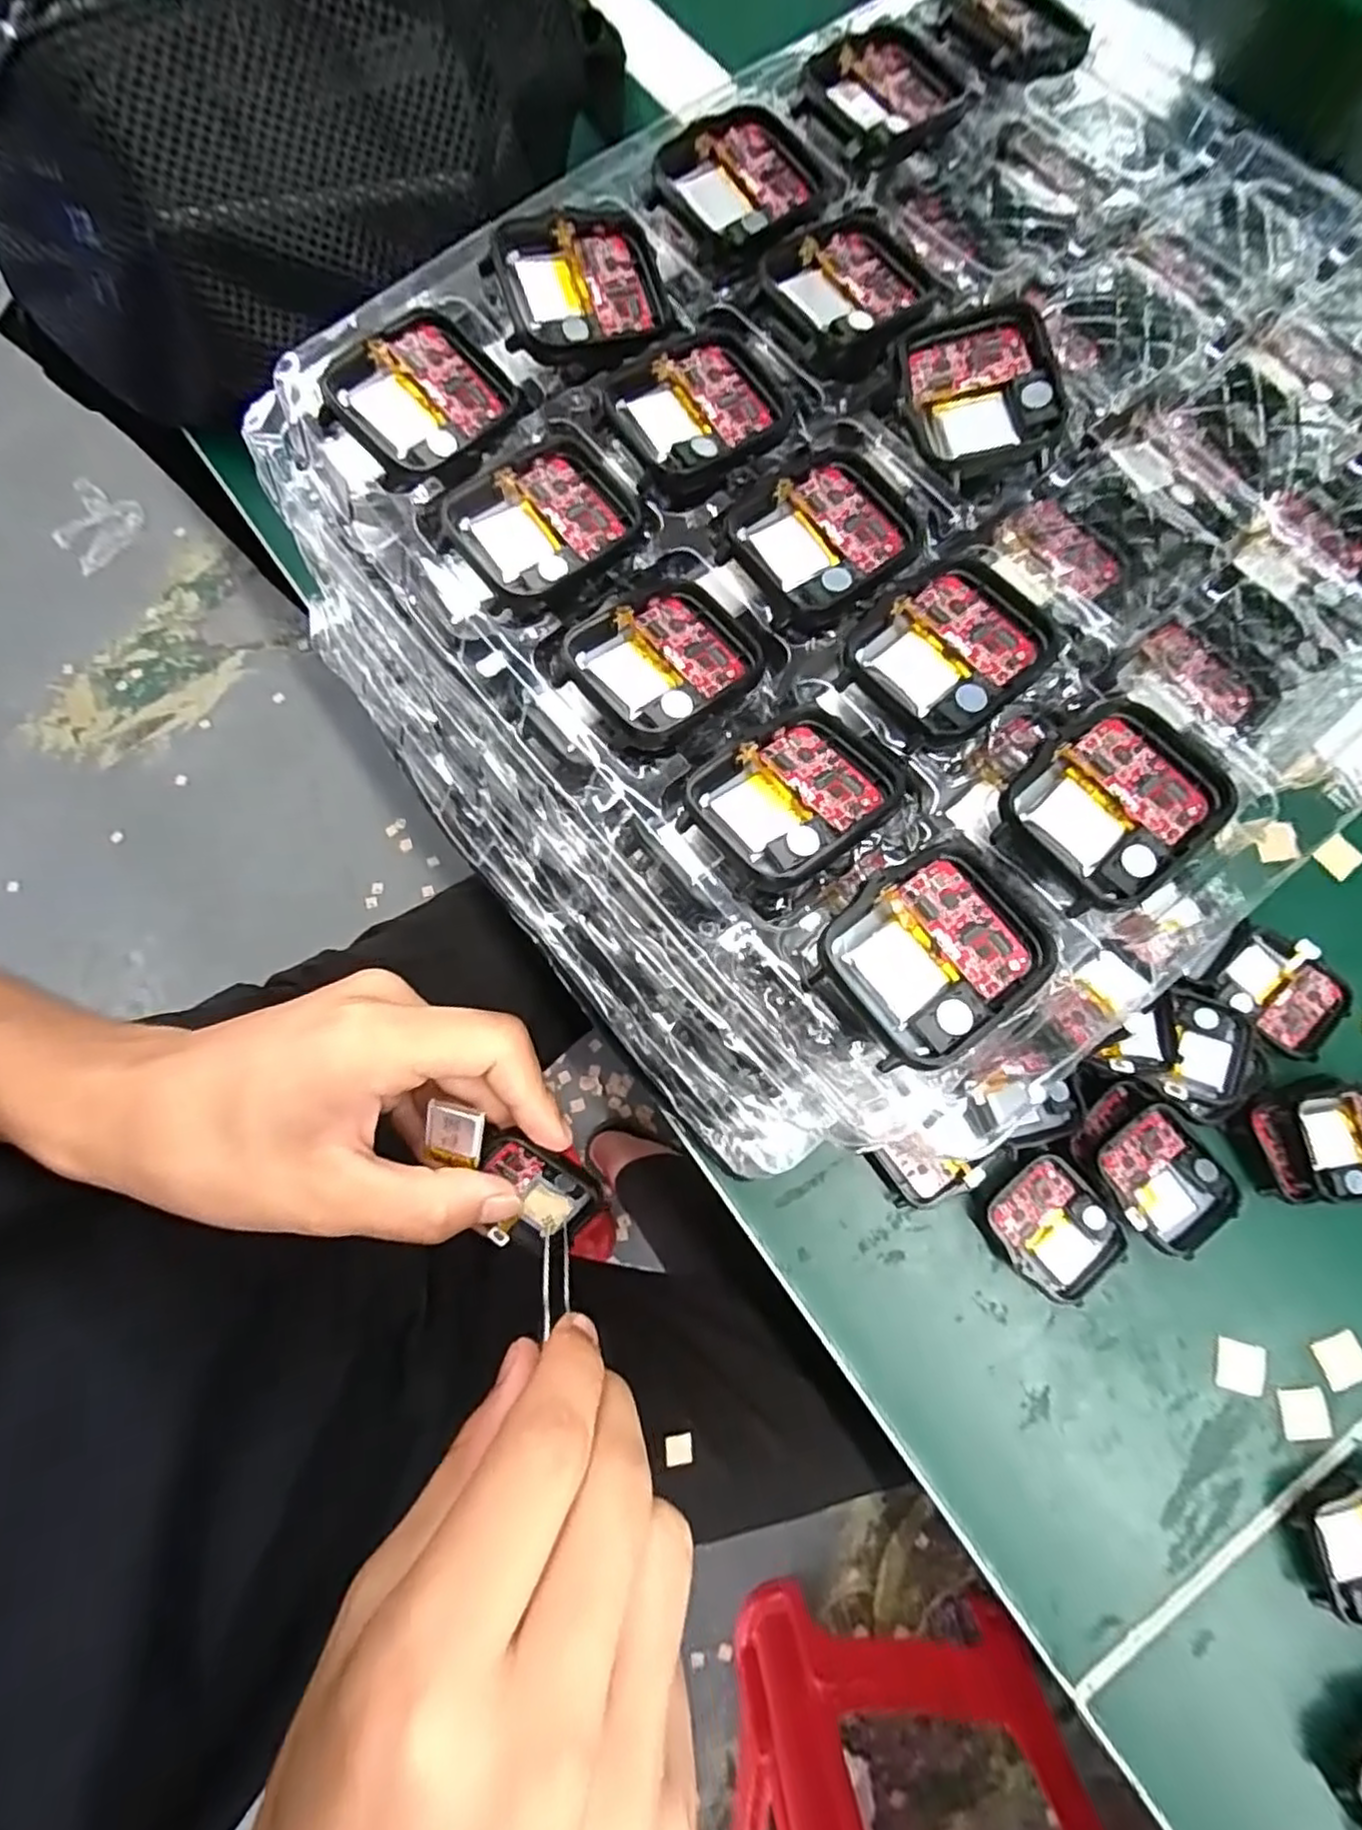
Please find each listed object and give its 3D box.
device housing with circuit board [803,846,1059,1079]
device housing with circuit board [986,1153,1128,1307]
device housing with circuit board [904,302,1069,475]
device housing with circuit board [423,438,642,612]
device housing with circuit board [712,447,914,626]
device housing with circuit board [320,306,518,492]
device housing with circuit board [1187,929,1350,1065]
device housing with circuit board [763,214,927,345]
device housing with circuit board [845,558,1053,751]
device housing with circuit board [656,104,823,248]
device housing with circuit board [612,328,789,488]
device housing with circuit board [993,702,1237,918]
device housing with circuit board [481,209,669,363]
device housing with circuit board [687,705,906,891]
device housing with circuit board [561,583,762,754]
[{"bbox_3d":[0.054,0.009,0.149,0.046,0.007,0.038,-38,80,-6],"label":"device housing with circuit board"},{"bbox_3d":[0.132,0.111,0.246,0.038,0.009,0.041,-38,80,-6],"label":"device housing with circuit board"},{"bbox_3d":[0.079,-0.136,0.184,0.036,0.012,0.044,-7,78,0],"label":"device housing with circuit board"},{"bbox_3d":[-0.035,-0.099,0.177,0.048,0.007,0.038,-35,80,-6],"label":"device housing with circuit board"},{"bbox_3d":[0.036,-0.095,0.176,0.044,0.005,0.039,-34,80,-6],"label":"device housing with circuit board"},{"bbox_3d":[-0.068,-0.138,0.185,0.039,0.012,0.047,40,82,8],"label":"device housing with circuit board"},{"bbox_3d":[0.220,0.027,0.262,0.050,0.012,0.036,40,82,8],"label":"device housing with circuit board"},{"bbox_3d":[0.047,-0.173,0.191,0.042,0.007,0.037,-34,80,-6],"label":"device housing with circuit board"},{"bbox_3d":[0.064,-0.062,0.166,0.044,0.006,0.038,-31,79,-5],"label":"device housing with circuit board"},{"bbox_3d":[0.019,-0.206,0.195,0.042,0.009,0.038,-28,79,-5],"label":"device housing with circuit board"},{"bbox_3d":[0.005,-0.135,0.185,0.042,0.006,0.037,-27,79,-4],"label":"device housing with circuit board"},{"bbox_3d":[0.097,-0.025,0.155,0.049,0.007,0.037,-39,80,-7],"label":"device housing with circuit board"},{"bbox_3d":[-0.027,-0.172,0.190,0.045,0.013,0.039,-15,78,-2],"label":"device housing with circuit board"},{"bbox_3d":[0.028,-0.028,0.162,0.045,0.005,0.037,-33,64,-7],"label":"device housing with circuit board"},{"bbox_3d":[-0.004,-0.063,0.172,0.043,0.010,0.037,-38,80,-6],"label":"device housing with circuit board"}]

